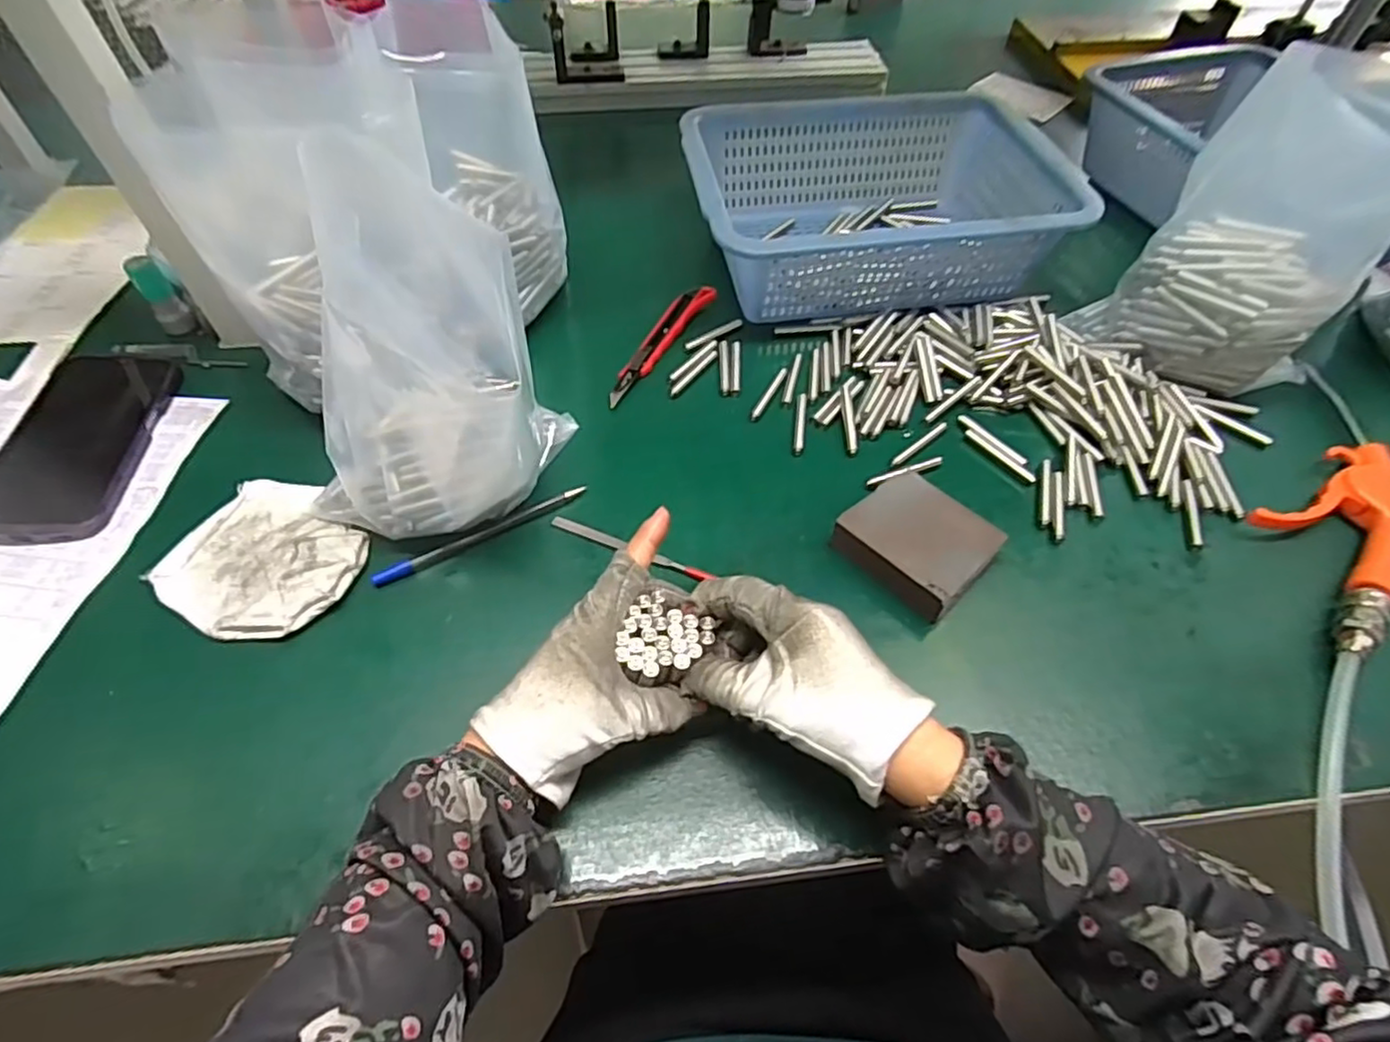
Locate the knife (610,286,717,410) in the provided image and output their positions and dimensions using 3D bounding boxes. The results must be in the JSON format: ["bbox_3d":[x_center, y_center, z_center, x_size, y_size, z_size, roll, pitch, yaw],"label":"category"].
[{"bbox_3d":[-0.029,-0.145,0.550,0.025,0.013,0.148,23,56,17],"label":"knife"}]

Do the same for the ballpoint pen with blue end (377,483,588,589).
[{"bbox_3d":[-0.137,0.007,0.440,0.140,0.006,0.009,-26,56,-19],"label":"ballpoint pen with blue end"}]

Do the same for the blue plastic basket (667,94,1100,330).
[{"bbox_3d":[0.148,-0.280,0.609,0.303,0.096,0.236,-7,52,-5],"label":"blue plastic basket"}]

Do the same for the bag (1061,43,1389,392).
[{"bbox_3d":[0.402,-0.202,0.487,0.140,0.183,0.141,-30,58,-21],"label":"bag"}]

